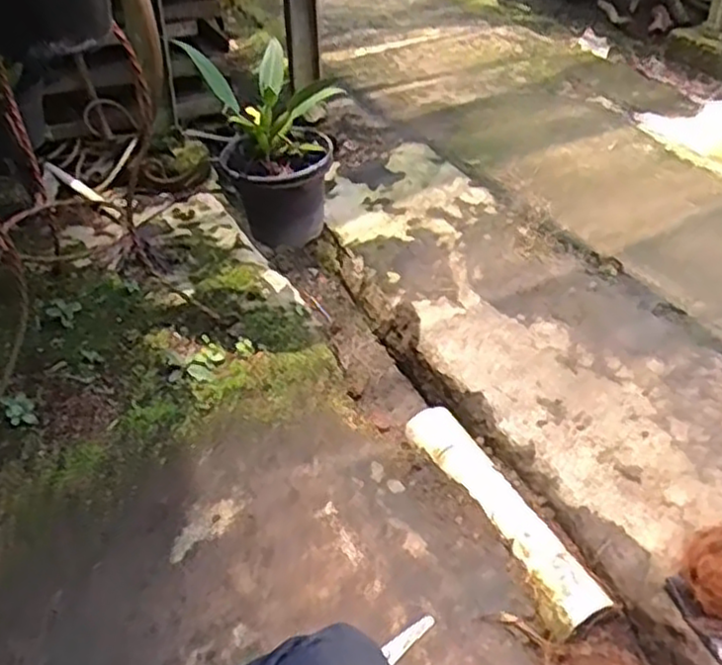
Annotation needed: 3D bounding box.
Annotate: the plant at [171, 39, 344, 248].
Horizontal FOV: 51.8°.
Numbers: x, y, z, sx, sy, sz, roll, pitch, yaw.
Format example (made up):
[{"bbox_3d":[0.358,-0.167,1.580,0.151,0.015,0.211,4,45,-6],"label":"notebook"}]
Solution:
[{"bbox_3d":[-0.129,-0.286,1.106,0.175,0.275,0.187,-9,40,-11],"label":"plant"}]

